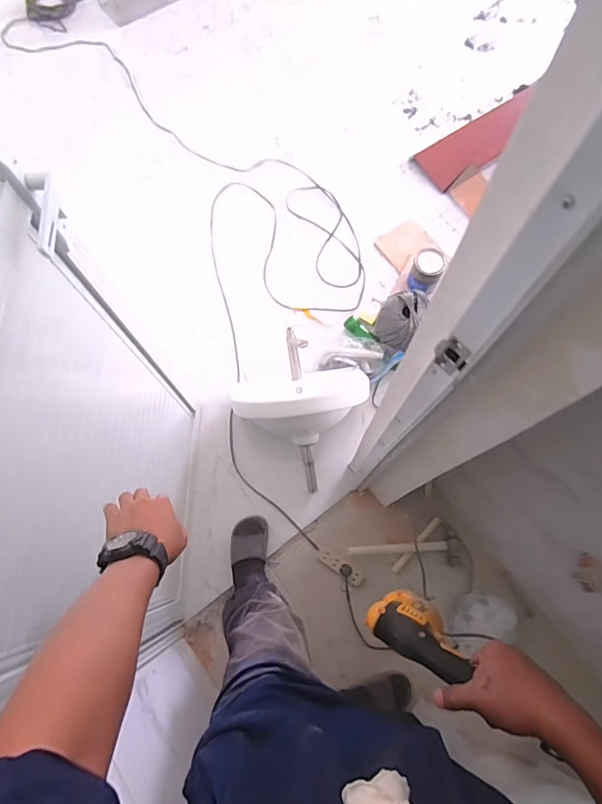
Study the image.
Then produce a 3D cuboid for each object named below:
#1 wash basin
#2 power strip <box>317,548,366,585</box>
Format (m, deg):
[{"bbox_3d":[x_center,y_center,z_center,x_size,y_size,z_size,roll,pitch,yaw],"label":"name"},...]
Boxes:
[{"bbox_3d":[-0.008,0.003,1.369,0.409,0.181,0.256,-5,72,-2],"label":"wash basin"},{"bbox_3d":[0.116,0.485,1.300,0.152,0.023,0.035,34,75,10],"label":"power strip"}]

